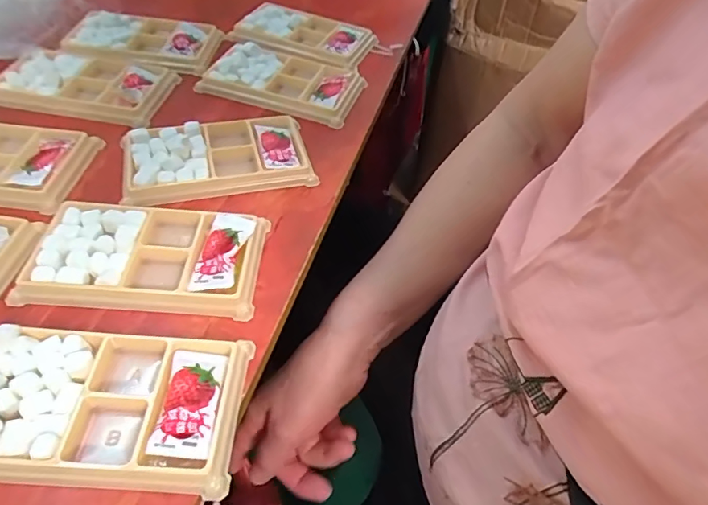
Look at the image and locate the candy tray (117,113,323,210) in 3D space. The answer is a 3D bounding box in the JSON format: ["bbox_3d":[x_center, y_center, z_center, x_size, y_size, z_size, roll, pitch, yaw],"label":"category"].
[{"bbox_3d":[-0.103,-0.072,0.365,0.133,0.022,0.074,-10,51,-14],"label":"candy tray"}]

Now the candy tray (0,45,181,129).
[{"bbox_3d":[-0.229,-0.148,0.416,0.133,0.018,0.086,9,49,2],"label":"candy tray"}]

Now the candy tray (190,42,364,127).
[{"bbox_3d":[-0.063,-0.159,0.443,0.134,0.020,0.076,16,50,8],"label":"candy tray"}]

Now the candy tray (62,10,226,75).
[{"bbox_3d":[-0.202,-0.203,0.460,0.131,0.017,0.073,4,49,-2],"label":"candy tray"}]

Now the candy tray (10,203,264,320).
[{"bbox_3d":[-0.126,0.001,0.301,0.132,0.016,0.076,4,49,-2],"label":"candy tray"}]

